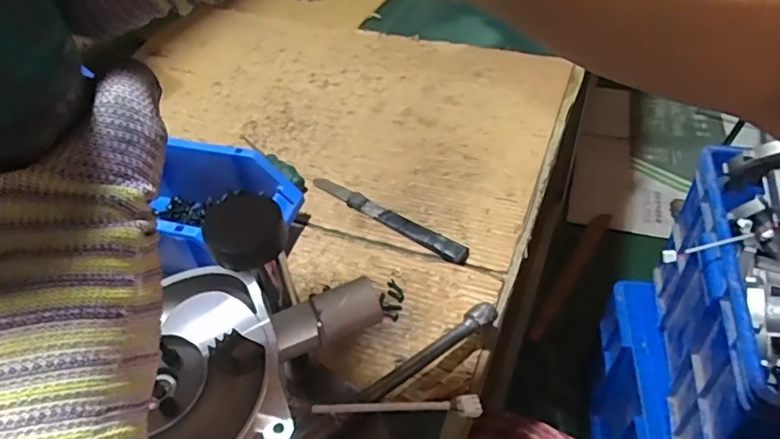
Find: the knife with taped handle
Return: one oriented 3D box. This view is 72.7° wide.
[{"bbox_3d":[-0.005,-0.004,0.524,0.187,0.006,0.020,27,52,29],"label":"knife with taped handle"}]

